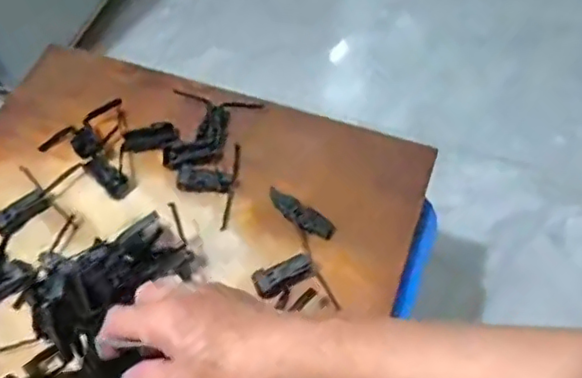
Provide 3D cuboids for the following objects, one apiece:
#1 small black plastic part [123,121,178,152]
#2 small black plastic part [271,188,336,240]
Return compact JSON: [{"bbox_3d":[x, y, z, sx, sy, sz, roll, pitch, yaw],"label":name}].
[{"bbox_3d":[-0.125,-0.047,0.549,0.046,0.005,0.024,-11,59,-5],"label":"small black plastic part"},{"bbox_3d":[0.008,0.021,0.516,0.065,0.010,0.016,34,66,20],"label":"small black plastic part"}]

